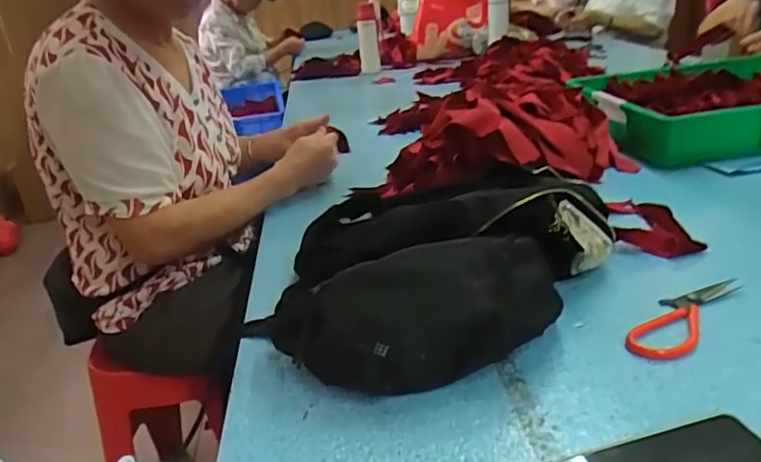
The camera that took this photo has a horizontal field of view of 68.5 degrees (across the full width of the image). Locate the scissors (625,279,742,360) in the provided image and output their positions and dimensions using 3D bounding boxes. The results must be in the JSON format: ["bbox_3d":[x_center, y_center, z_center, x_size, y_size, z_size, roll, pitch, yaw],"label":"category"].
[{"bbox_3d":[0.286,0.077,0.527,0.157,0.005,0.047,-28,32,-36],"label":"scissors"}]

